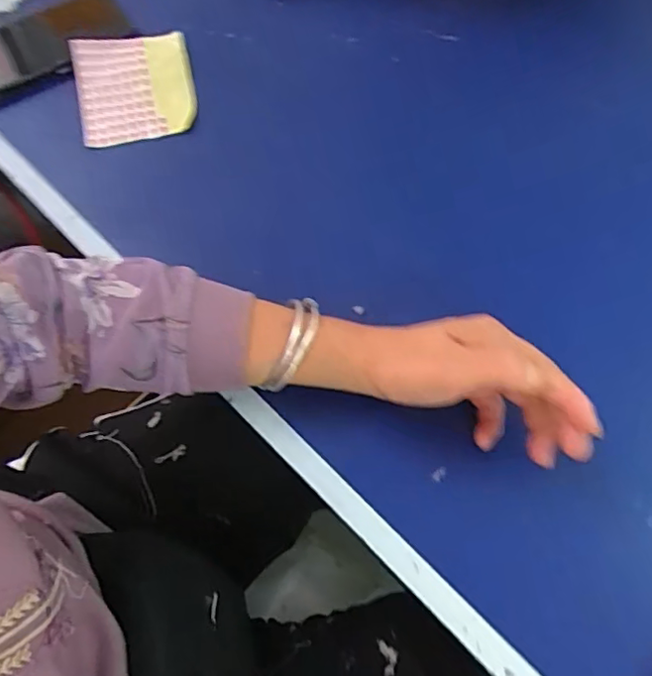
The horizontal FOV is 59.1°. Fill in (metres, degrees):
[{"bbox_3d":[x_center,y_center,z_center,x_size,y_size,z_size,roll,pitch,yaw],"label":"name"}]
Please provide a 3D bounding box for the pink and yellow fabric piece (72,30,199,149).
[{"bbox_3d":[-0.177,-0.231,0.539,0.104,0.019,0.110,-10,80,-11],"label":"pink and yellow fabric piece"}]

